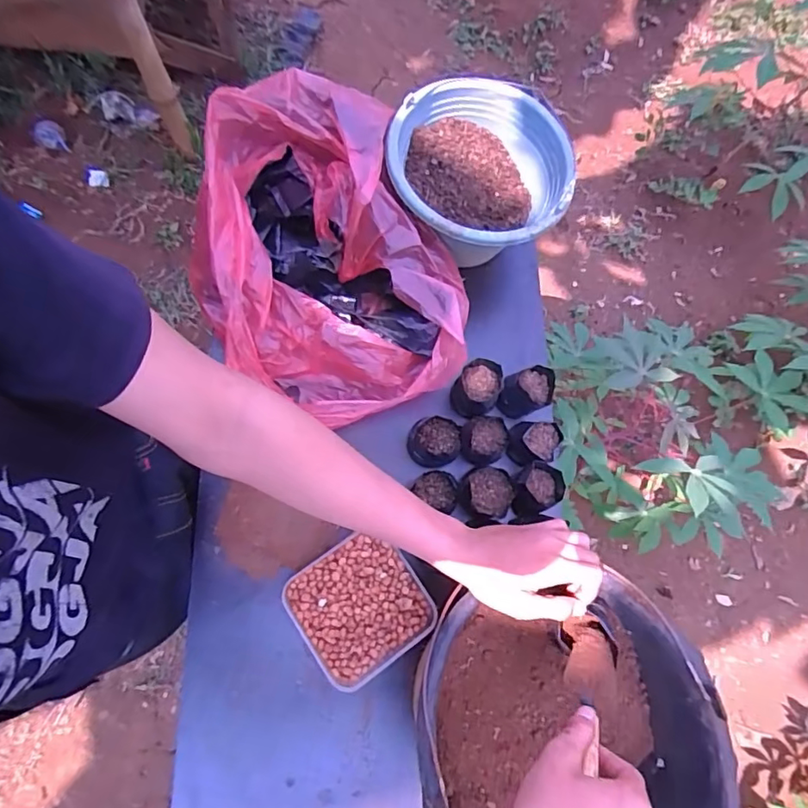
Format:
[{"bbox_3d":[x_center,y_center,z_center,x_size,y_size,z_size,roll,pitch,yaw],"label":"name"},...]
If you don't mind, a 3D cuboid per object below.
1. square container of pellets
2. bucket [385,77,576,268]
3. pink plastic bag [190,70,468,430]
[{"bbox_3d":[-0.055,0.252,0.661,0.148,0.034,0.150,-33,84,-13],"label":"square container of pellets"},{"bbox_3d":[0.103,-0.310,0.766,0.248,0.148,0.242,2,78,-7],"label":"bucket"},{"bbox_3d":[-0.104,-0.186,0.694,0.293,0.191,0.390,-27,83,-12],"label":"pink plastic bag"}]

